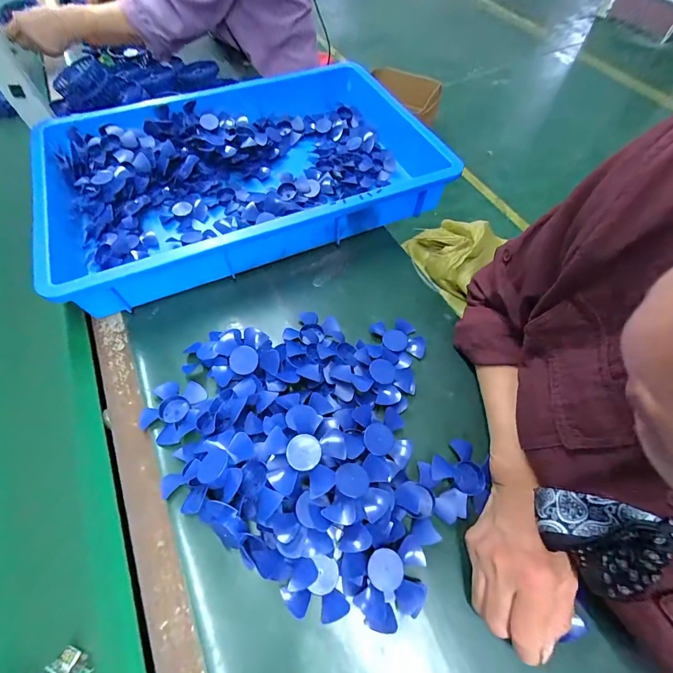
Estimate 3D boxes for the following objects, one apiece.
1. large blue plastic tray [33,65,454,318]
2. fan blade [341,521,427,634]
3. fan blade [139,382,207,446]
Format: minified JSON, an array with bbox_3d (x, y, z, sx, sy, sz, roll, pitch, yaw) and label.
[{"bbox_3d":[-0.139,-0.279,0.552,0.559,0.079,0.380,-21,63,-11],"label":"large blue plastic tray"},{"bbox_3d":[0.046,0.209,0.301,0.075,0.019,0.067,-27,64,-14],"label":"fan blade"},{"bbox_3d":[-0.184,0.084,0.383,0.067,0.015,0.070,0,61,0],"label":"fan blade"}]

